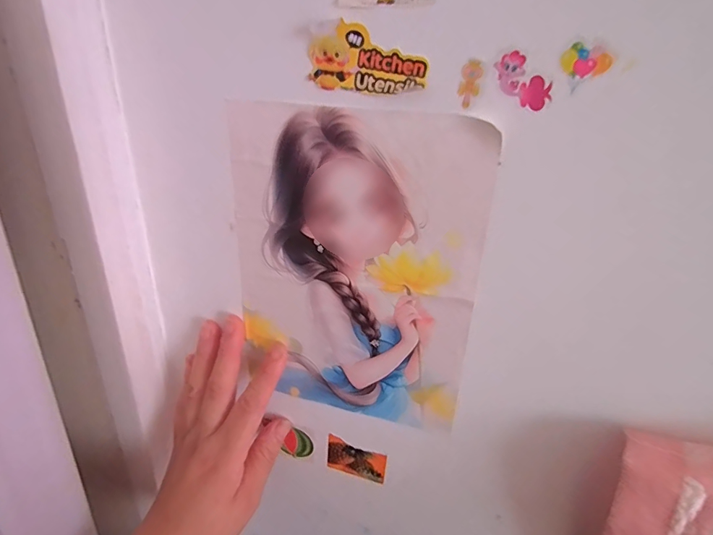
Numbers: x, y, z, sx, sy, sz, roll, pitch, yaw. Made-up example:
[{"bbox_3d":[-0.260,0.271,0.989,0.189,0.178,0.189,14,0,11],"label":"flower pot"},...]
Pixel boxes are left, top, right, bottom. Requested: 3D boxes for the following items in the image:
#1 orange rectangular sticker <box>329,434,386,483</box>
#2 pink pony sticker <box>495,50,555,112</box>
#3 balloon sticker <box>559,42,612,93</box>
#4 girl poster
[{"bbox_3d":[0.000,0.142,0.312,0.043,0.031,0.004,9,27,16],"label":"orange rectangular sticker"},{"bbox_3d":[0.073,-0.081,0.186,0.027,0.014,0.004,43,30,-4],"label":"pink pony sticker"},{"bbox_3d":[0.095,-0.085,0.176,0.016,0.016,0.004,-29,12,31],"label":"balloon sticker"},{"bbox_3d":[-0.004,0.008,0.253,0.145,0.187,0.006,8,27,14],"label":"girl poster"}]

